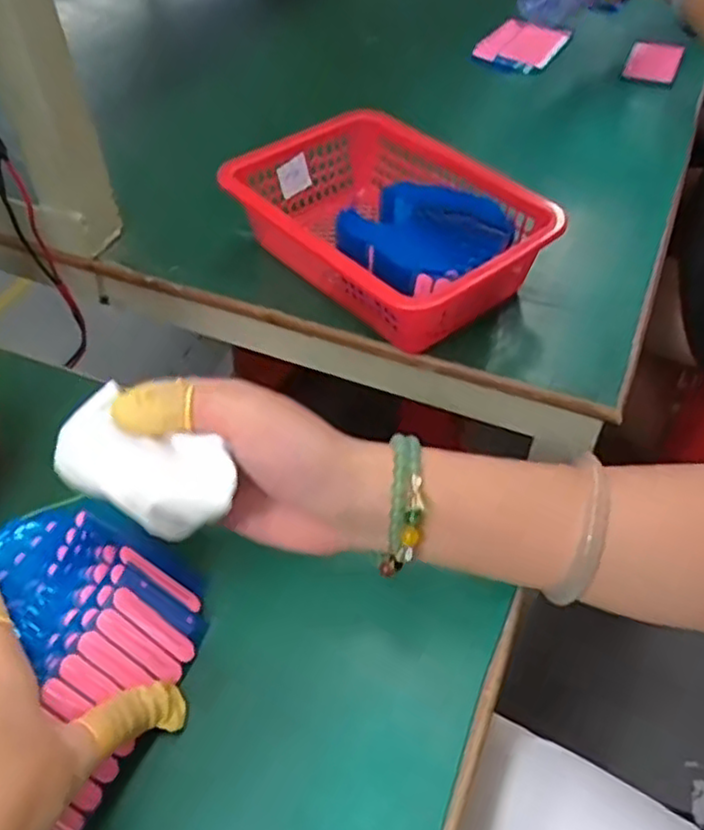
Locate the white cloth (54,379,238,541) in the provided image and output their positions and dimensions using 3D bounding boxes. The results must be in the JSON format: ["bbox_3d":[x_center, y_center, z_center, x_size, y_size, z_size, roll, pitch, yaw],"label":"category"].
[{"bbox_3d":[-0.088,0.022,0.306,0.071,0.031,0.041,21,51,18],"label":"white cloth"}]

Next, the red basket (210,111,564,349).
[{"bbox_3d":[0.023,-0.133,0.521,0.146,0.074,0.214,-32,56,-26],"label":"red basket"}]

